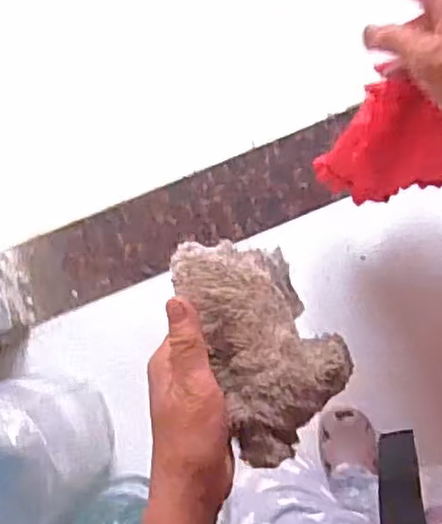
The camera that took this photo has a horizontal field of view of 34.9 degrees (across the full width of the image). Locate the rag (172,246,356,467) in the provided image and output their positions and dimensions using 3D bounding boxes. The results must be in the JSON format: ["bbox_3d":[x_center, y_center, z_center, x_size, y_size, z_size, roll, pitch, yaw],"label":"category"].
[{"bbox_3d":[0.031,0.050,0.465,0.096,0.058,0.144,-21,87,-7],"label":"rag"}]

